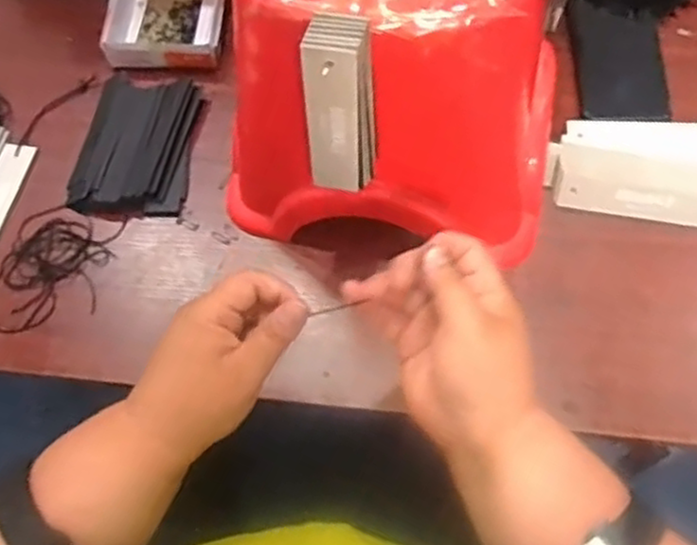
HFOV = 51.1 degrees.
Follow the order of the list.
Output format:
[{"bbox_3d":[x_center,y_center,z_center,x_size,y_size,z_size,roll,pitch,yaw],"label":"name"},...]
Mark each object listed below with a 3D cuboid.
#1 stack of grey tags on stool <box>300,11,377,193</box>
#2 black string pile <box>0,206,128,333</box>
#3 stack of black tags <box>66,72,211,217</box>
[{"bbox_3d":[-0.005,-0.103,0.462,0.040,0.123,0.038,6,64,7],"label":"stack of grey tags on stool"},{"bbox_3d":[-0.249,-0.001,0.614,0.088,0.008,0.117,11,65,9],"label":"black string pile"},{"bbox_3d":[-0.193,-0.119,0.667,0.105,0.020,0.146,4,64,6],"label":"stack of black tags"}]

